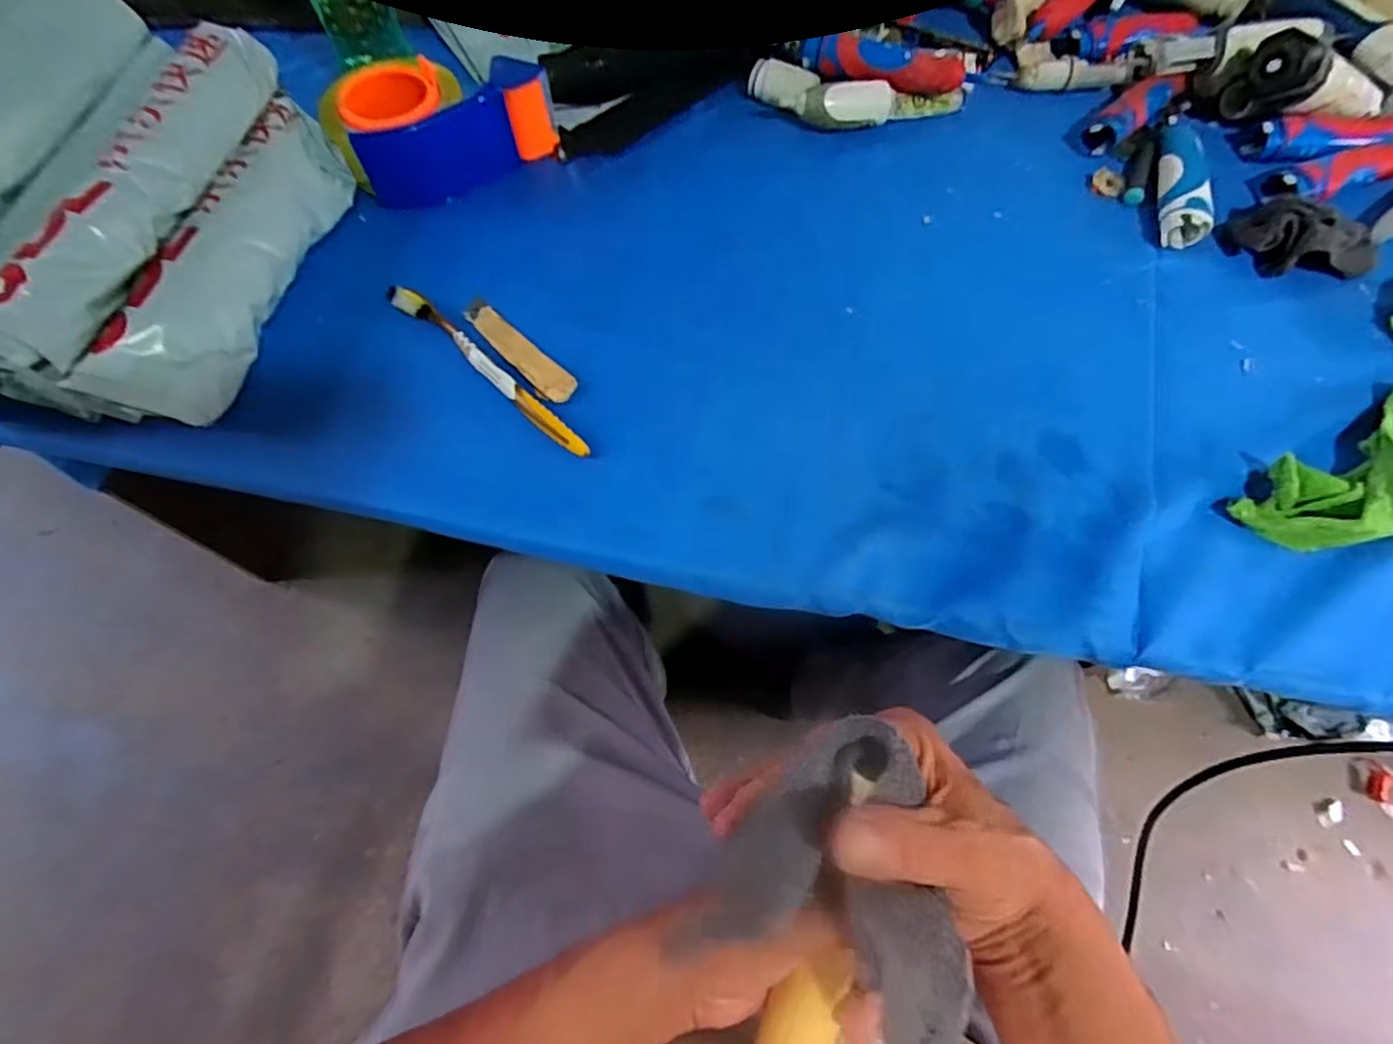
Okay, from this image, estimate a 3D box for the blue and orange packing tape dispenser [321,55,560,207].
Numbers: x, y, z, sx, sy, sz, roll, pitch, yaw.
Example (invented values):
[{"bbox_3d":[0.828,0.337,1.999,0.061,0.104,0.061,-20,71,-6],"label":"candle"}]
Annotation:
[{"bbox_3d":[-0.195,-0.310,0.507,0.162,0.057,0.081,-24,67,-12],"label":"blue and orange packing tape dispenser"}]

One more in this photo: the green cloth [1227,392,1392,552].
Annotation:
[{"bbox_3d":[0.412,-0.032,0.403,0.163,0.032,0.061,-29,68,-14],"label":"green cloth"}]

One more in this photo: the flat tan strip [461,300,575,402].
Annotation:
[{"bbox_3d":[-0.124,-0.119,0.451,0.107,0.004,0.025,41,71,17],"label":"flat tan strip"}]

